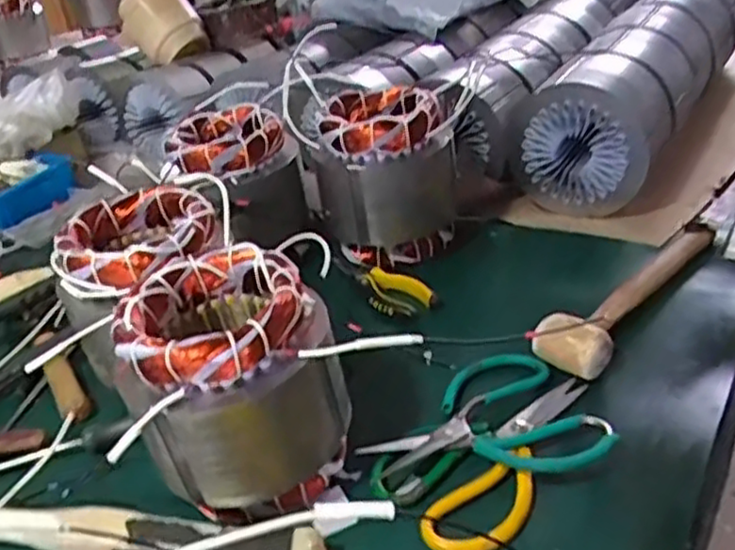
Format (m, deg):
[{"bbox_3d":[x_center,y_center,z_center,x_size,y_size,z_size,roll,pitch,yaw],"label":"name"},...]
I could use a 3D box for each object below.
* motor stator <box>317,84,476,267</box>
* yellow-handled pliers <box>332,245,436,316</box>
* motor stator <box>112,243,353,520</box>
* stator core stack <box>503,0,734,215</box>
[{"bbox_3d":[0.026,-0.116,0.841,0.159,0.168,0.144,-5,34,4],"label":"motor stator"},{"bbox_3d":[0.007,0.008,0.787,0.054,0.024,0.154,-27,38,-26],"label":"yellow-handled pliers"},{"bbox_3d":[-0.094,0.079,0.543,0.144,0.155,0.141,-18,35,-16],"label":"motor stator"},{"bbox_3d":[0.359,-0.262,1.001,0.171,0.159,0.435,17,39,31],"label":"stator core stack"}]

